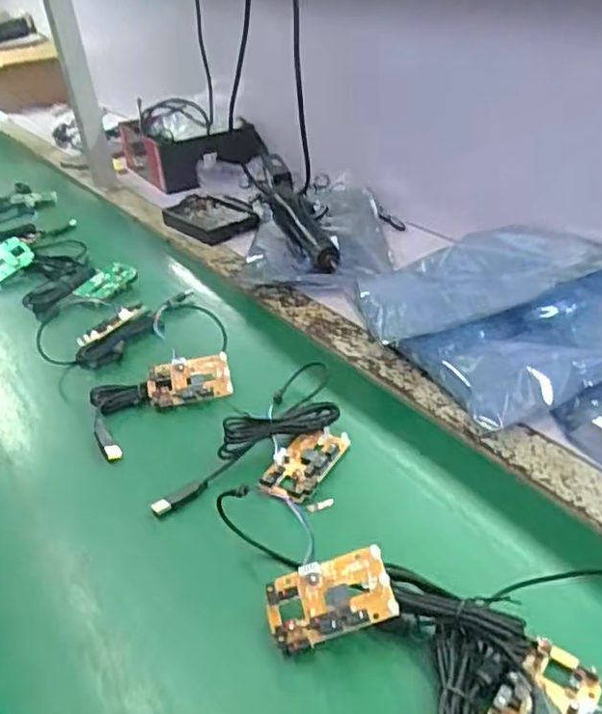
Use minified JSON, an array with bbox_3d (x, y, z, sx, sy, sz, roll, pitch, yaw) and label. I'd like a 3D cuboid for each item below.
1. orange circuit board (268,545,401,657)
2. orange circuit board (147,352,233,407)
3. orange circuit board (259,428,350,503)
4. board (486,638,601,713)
[{"bbox_3d":[0.016,0.148,0.398,0.076,0.009,0.044,-21,53,3],"label":"orange circuit board"},{"bbox_3d":[-0.108,0.023,0.623,0.078,0.010,0.043,-10,75,-3],"label":"orange circuit board"},{"bbox_3d":[0.002,0.084,0.523,0.046,0.011,0.074,14,38,28],"label":"orange circuit board"},{"bbox_3d":[0.127,0.184,0.339,0.043,0.013,0.073,21,42,35],"label":"board"}]

